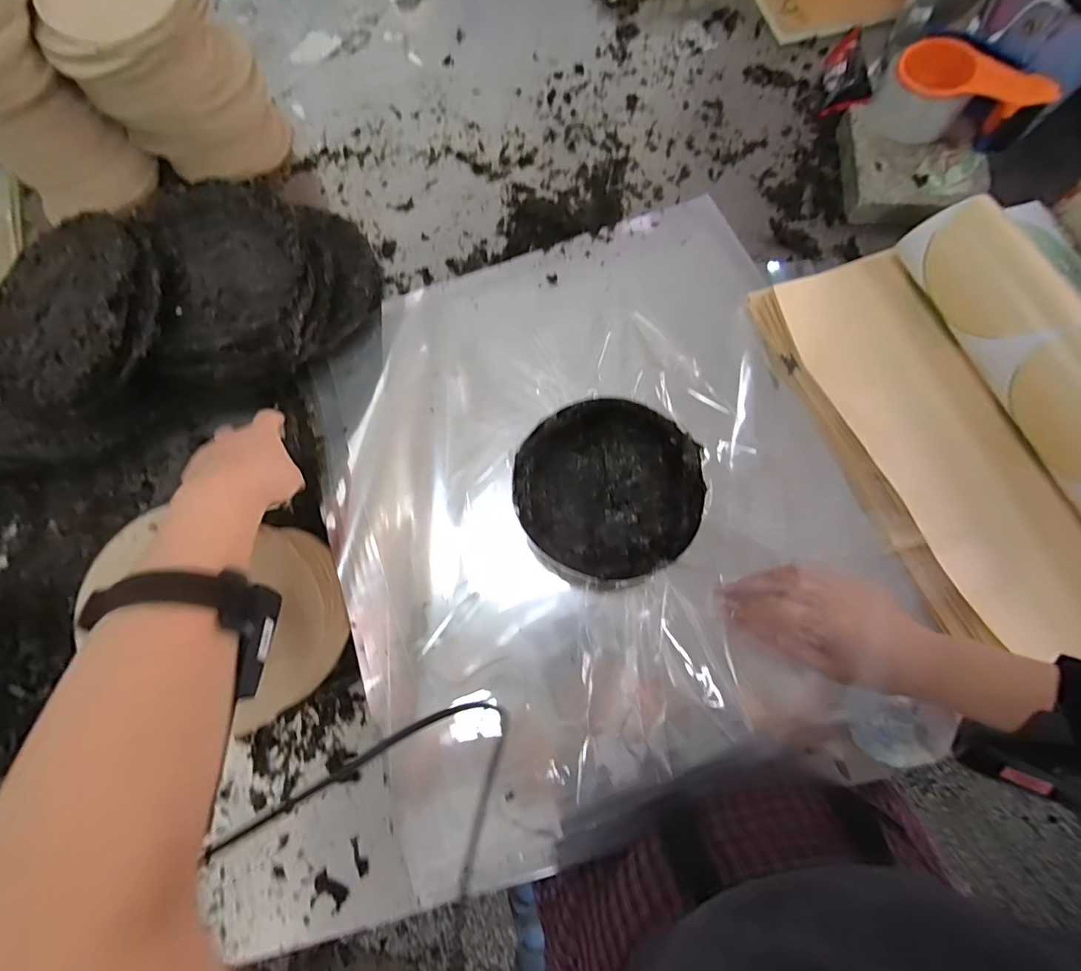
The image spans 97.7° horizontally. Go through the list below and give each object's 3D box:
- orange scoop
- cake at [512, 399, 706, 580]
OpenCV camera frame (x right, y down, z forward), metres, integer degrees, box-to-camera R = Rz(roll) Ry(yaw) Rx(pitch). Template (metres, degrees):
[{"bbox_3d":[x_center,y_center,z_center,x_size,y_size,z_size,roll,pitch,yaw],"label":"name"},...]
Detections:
[{"bbox_3d":[0.449,-0.416,0.500,0.148,0.044,0.050,39,79,11],"label":"orange scoop"},{"bbox_3d":[0.060,0.004,0.441,0.161,0.061,0.157,-1,75,2],"label":"cake"}]

